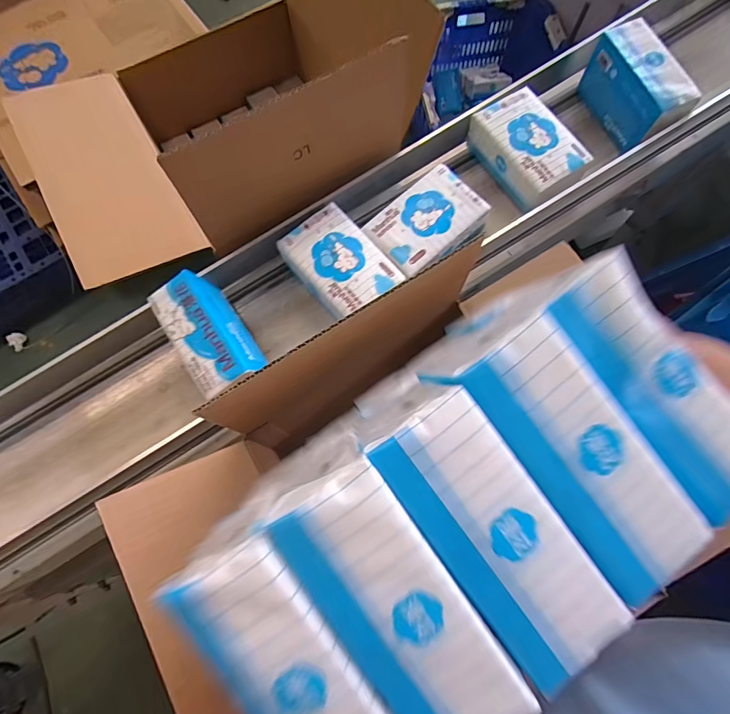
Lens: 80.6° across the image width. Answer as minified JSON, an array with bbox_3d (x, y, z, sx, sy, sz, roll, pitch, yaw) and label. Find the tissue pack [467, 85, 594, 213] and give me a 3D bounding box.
[{"bbox_3d":[0.211,-0.267,0.554,0.086,0.051,0.140,-31,74,-9],"label":"tissue pack"}]

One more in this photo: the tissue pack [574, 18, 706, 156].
[{"bbox_3d":[0.346,-0.343,0.549,0.063,0.075,0.137,-24,73,-7],"label":"tissue pack"}]

